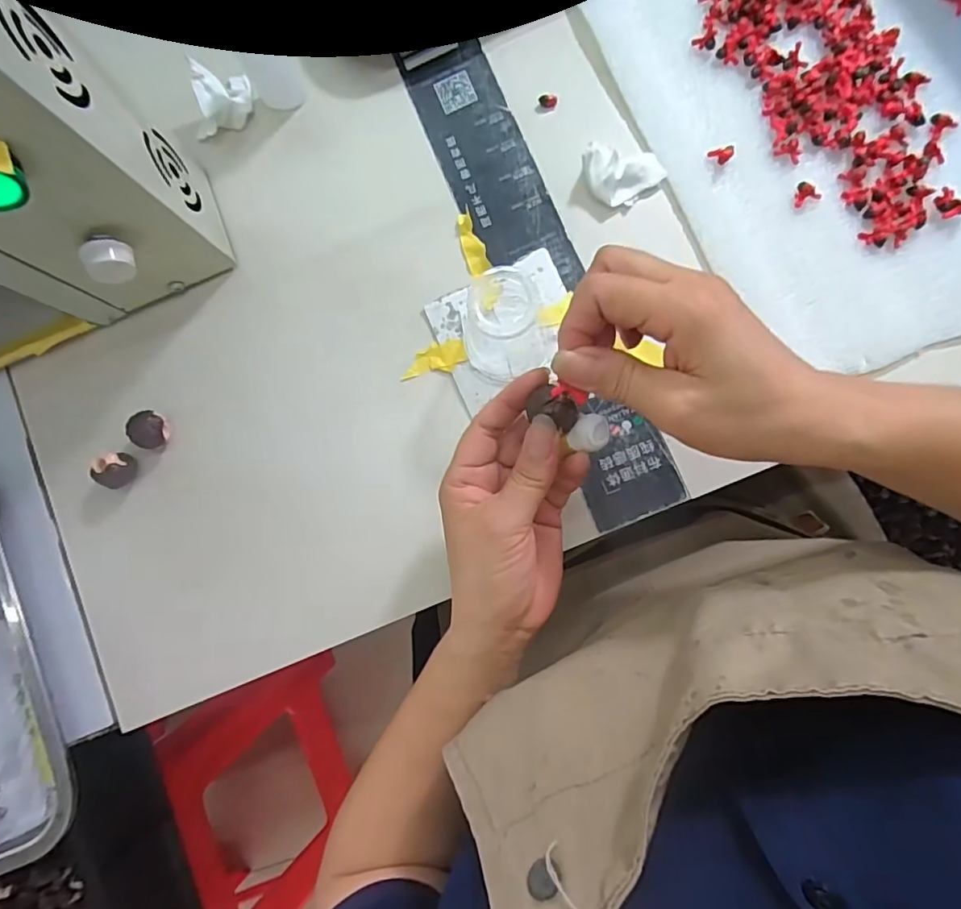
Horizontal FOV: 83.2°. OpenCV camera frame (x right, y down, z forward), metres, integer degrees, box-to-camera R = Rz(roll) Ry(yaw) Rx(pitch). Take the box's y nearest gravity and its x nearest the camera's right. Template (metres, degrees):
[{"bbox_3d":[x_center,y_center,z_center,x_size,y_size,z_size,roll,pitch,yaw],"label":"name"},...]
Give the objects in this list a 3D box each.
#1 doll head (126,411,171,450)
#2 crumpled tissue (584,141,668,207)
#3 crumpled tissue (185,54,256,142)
[{"bbox_3d":[-0.222,-0.016,0.364,0.023,0.017,0.025,-1,85,7],"label":"doll head"},{"bbox_3d":[0.090,-0.180,0.346,0.053,0.017,0.037,17,87,8],"label":"crumpled tissue"},{"bbox_3d":[-0.186,-0.250,0.376,0.052,0.028,0.038,-39,81,2],"label":"crumpled tissue"}]

